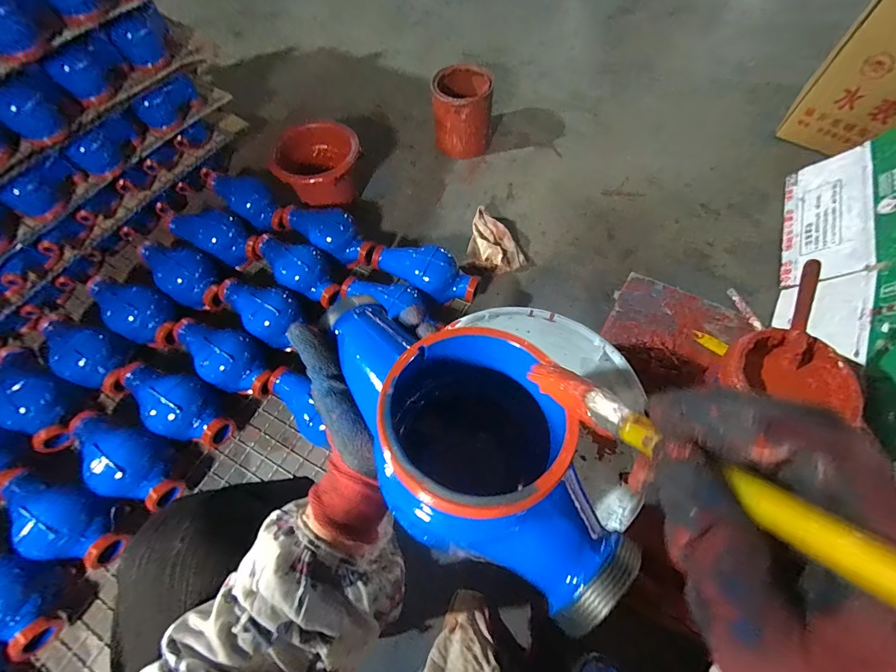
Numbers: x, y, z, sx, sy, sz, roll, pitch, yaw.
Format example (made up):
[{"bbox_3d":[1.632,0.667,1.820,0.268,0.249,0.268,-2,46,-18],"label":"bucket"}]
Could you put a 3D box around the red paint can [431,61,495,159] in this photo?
[{"bbox_3d":[0.038,-0.593,1.028,0.152,0.164,0.151,0,64,3],"label":"red paint can"}]

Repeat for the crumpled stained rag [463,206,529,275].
[{"bbox_3d":[0.121,-0.218,0.912,0.147,0.052,0.140,13,65,9],"label":"crumpled stained rag"}]

